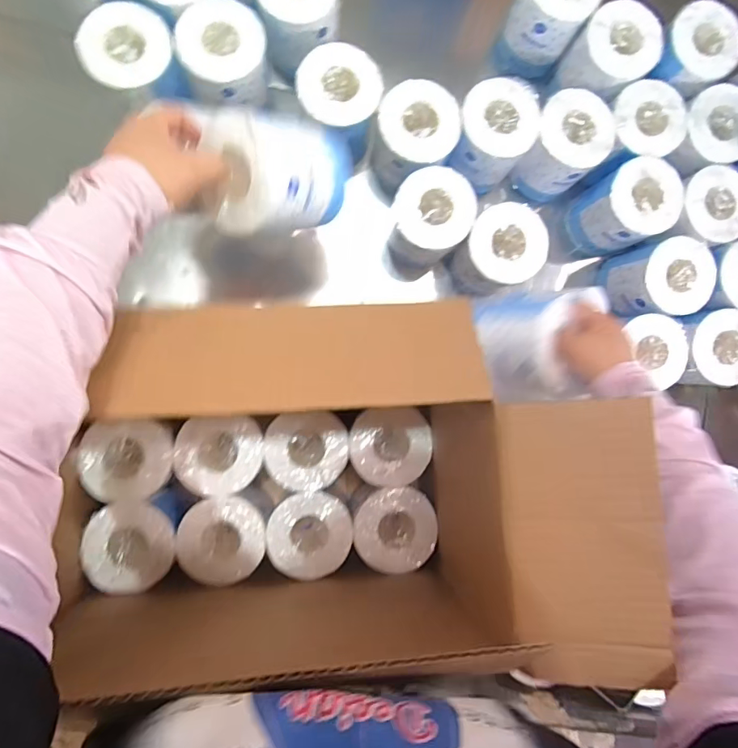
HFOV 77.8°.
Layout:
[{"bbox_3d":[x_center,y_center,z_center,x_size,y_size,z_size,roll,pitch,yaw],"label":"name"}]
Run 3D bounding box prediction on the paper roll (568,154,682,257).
[{"bbox_3d":[0.345,-0.225,0.636,0.094,0.118,0.094,0,90,-7],"label":"paper roll"}]

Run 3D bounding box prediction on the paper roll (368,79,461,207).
[{"bbox_3d":[0.050,-0.296,0.600,0.097,0.112,0.104,0,90,-7],"label":"paper roll"}]

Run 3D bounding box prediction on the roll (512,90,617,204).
[{"bbox_3d":[0.254,-0.299,0.615,0.095,0.109,0.088,0,90,-7],"label":"roll"}]

